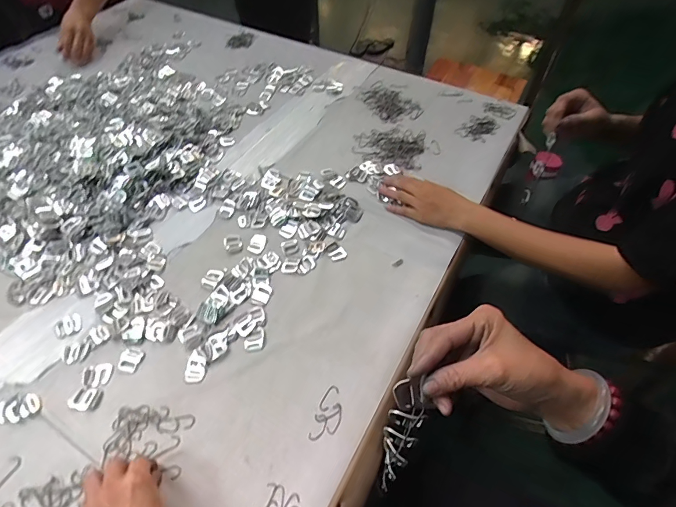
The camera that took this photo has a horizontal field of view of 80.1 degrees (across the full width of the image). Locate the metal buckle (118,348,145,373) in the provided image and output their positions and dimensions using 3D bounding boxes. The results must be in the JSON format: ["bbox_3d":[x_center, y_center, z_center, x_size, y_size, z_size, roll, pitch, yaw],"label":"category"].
[{"bbox_3d":[-0.274,0.139,0.528,0.029,0.004,0.030,11,53,10],"label":"metal buckle"}]

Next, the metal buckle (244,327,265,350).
[{"bbox_3d":[-0.112,0.115,0.541,0.026,0.004,0.031,-6,52,-4],"label":"metal buckle"}]

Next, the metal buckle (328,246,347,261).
[{"bbox_3d":[0.001,0.001,0.640,0.027,0.006,0.019,-28,57,-19],"label":"metal buckle"}]

